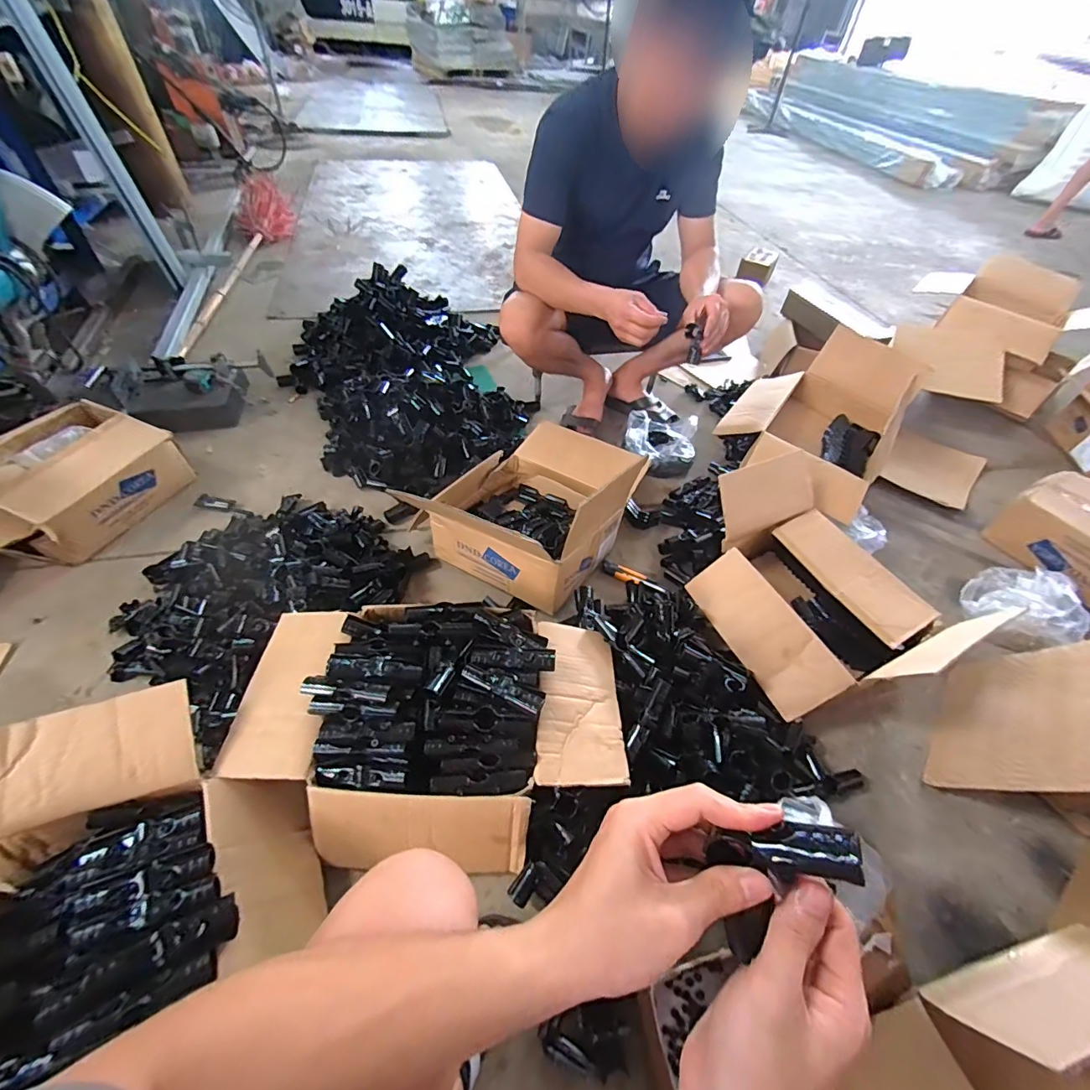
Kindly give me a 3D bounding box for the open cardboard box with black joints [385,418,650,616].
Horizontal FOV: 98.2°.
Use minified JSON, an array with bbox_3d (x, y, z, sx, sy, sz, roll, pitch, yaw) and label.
[{"bbox_3d":[-0.010,-0.125,1.034,0.361,0.233,0.456,26,53,17],"label":"open cardboard box with black joints"}]

